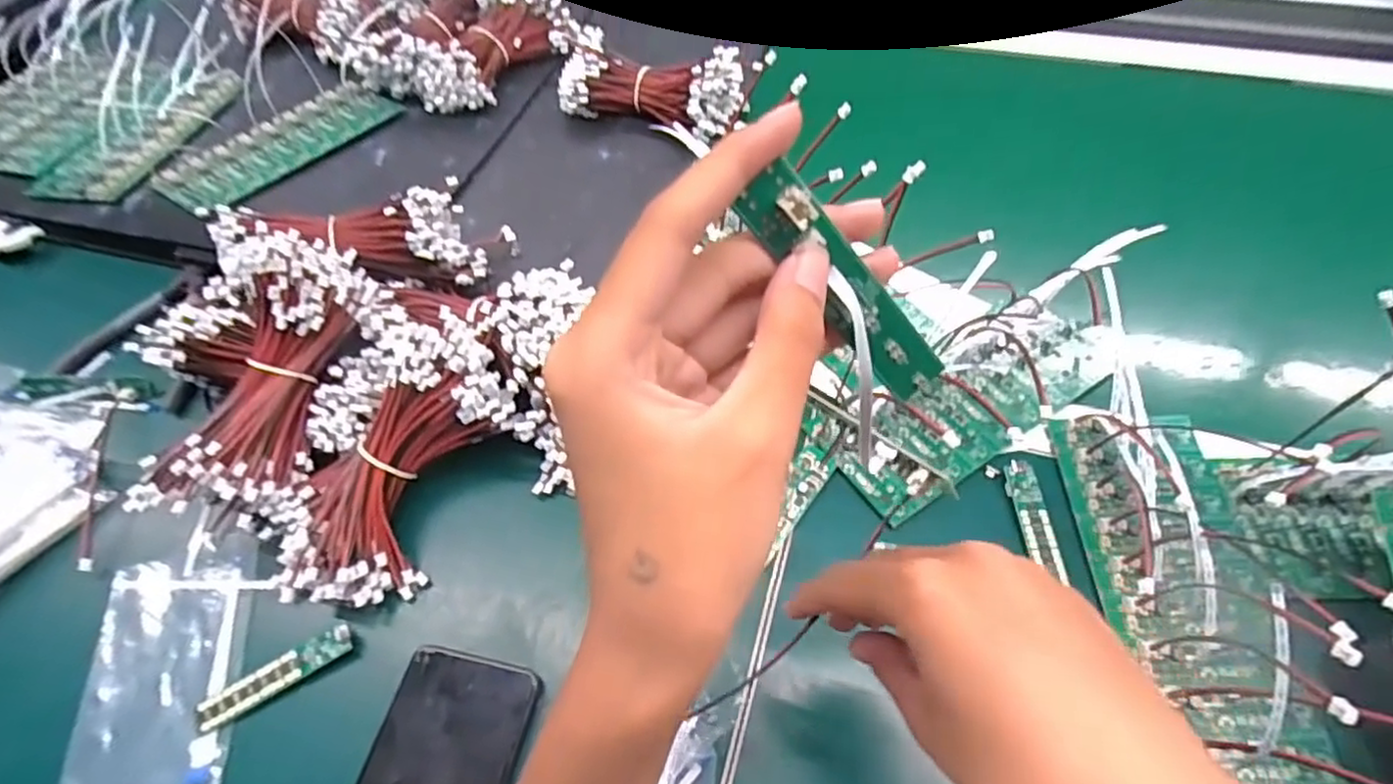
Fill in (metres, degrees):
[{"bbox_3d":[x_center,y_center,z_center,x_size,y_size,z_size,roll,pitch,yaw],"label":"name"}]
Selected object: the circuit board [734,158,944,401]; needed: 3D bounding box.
[{"bbox_3d":[0.043,-0.026,0.191,0.017,0.080,0.006,-42,28,9],"label":"circuit board"}]

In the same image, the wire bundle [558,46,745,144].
[{"bbox_3d":[-0.040,-0.264,0.608,0.164,0.050,0.067,10,57,10],"label":"wire bundle"}]

